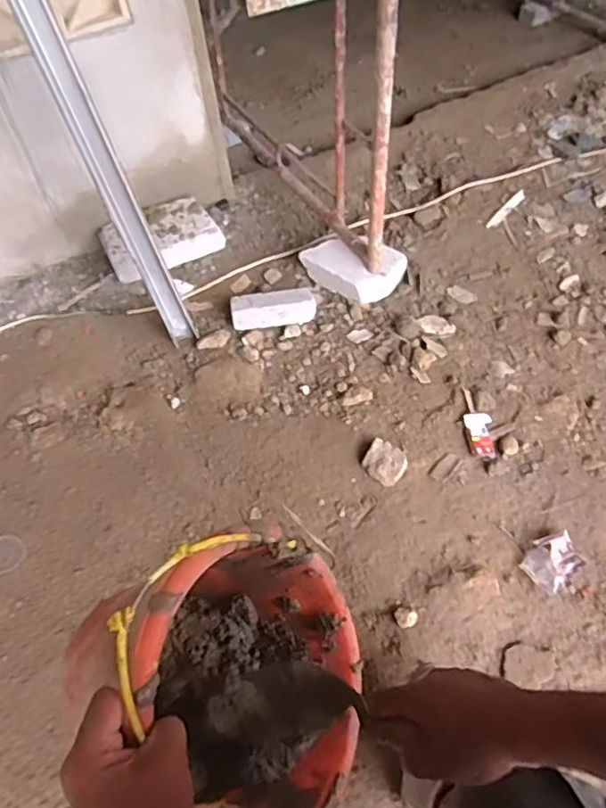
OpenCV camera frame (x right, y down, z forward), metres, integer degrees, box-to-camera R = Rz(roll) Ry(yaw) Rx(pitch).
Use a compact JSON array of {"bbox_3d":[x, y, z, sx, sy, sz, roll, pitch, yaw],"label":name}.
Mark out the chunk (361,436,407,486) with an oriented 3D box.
[{"bbox_3d":[0.212,0.152,1.541,0.103,0.046,0.097,-2,56,2],"label":"chunk"}]

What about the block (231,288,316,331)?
[{"bbox_3d":[-0.091,-0.293,1.852,0.254,0.080,0.084,-8,56,-2],"label":"block"}]

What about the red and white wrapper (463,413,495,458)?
[{"bbox_3d":[0.481,0.082,1.594,0.071,0.015,0.125,-10,69,-3],"label":"red and white wrapper"}]

